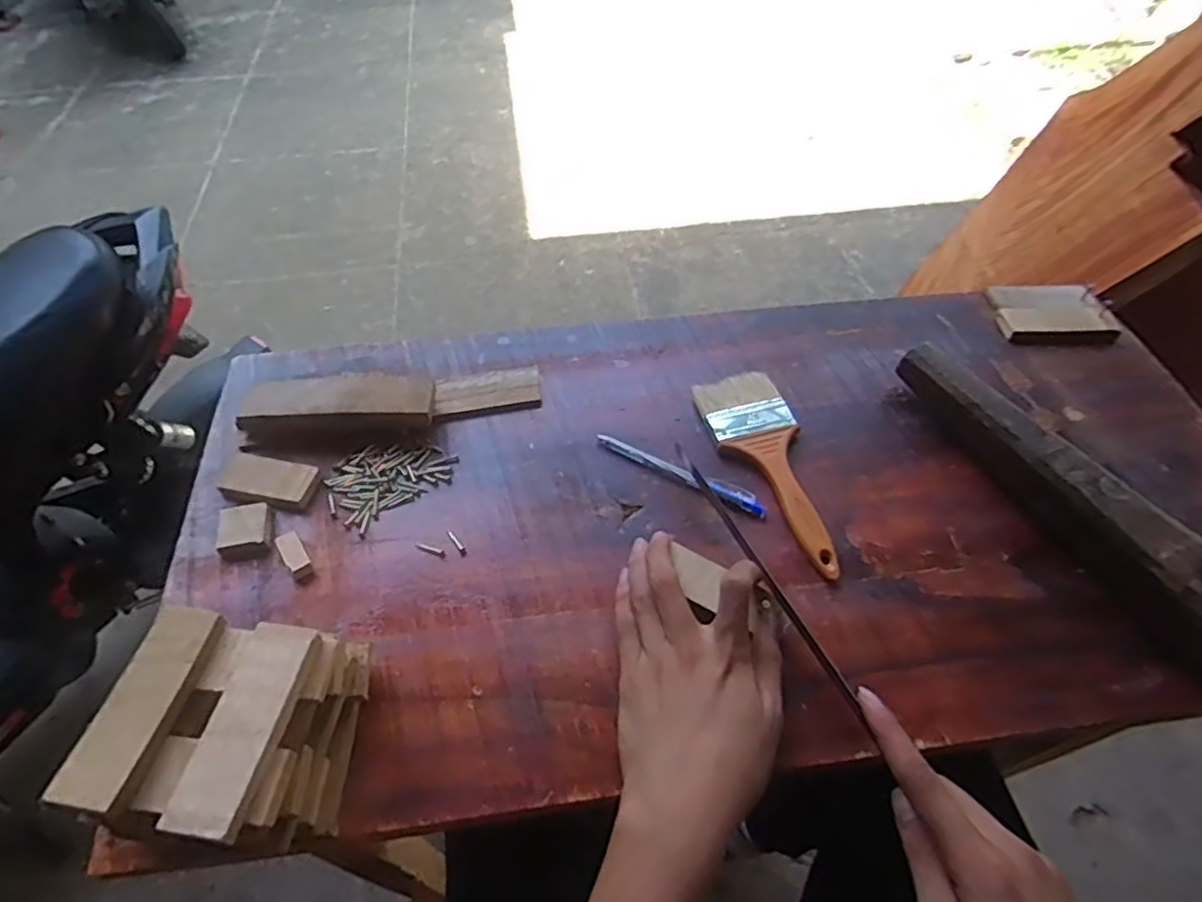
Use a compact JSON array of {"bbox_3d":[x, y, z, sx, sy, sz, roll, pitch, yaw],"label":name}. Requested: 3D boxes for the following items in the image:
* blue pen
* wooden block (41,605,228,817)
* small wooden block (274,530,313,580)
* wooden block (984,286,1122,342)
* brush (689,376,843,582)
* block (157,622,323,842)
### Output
[{"bbox_3d":[0.060,0.016,0.508,0.136,0.009,0.017,23,55,15],"label":"blue pen"},{"bbox_3d":[-0.224,0.123,0.329,0.037,0.012,0.095,6,52,6],"label":"wooden block"},{"bbox_3d":[-0.209,0.072,0.461,0.015,0.012,0.033,-28,58,-21],"label":"small wooden block"},{"bbox_3d":[0.419,-0.131,0.628,0.106,0.014,0.069,1,52,-1],"label":"wooden block"},{"bbox_3d":[0.134,0.010,0.511,0.066,0.018,0.183,-15,54,-13],"label":"brush"},{"bbox_3d":[-0.174,0.133,0.330,0.037,0.010,0.098,7,52,7],"label":"block"}]

